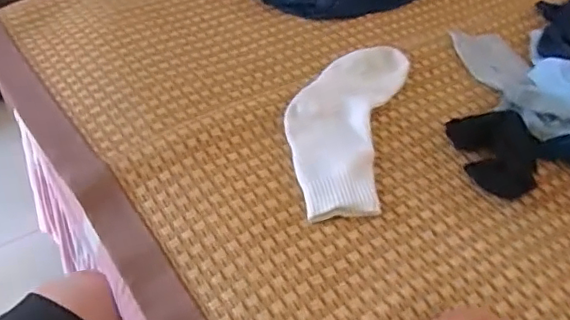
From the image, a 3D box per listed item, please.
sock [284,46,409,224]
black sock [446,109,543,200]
[{"bbox_3d":[0.062,-0.044,0.621,0.114,0.023,0.260,11,49,10],"label":"sock"},{"bbox_3d":[0.226,-0.010,0.587,0.075,0.027,0.109,-10,48,-9],"label":"black sock"}]

